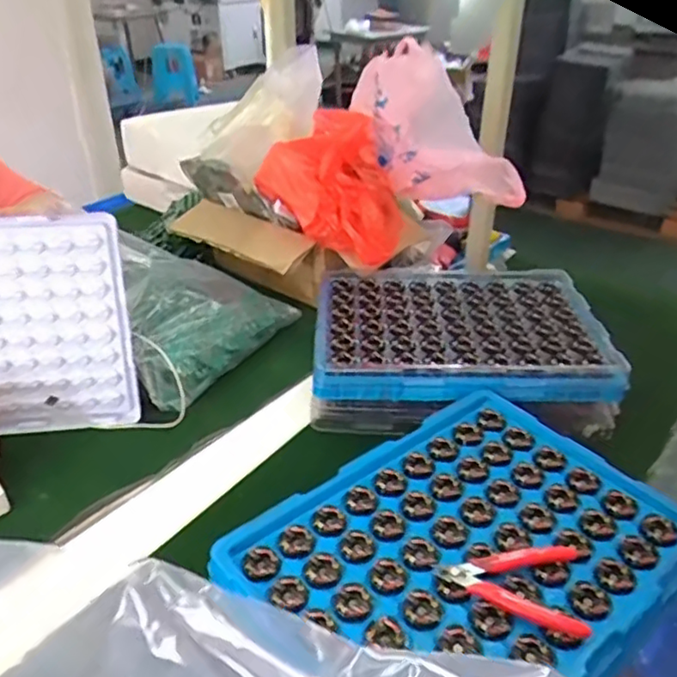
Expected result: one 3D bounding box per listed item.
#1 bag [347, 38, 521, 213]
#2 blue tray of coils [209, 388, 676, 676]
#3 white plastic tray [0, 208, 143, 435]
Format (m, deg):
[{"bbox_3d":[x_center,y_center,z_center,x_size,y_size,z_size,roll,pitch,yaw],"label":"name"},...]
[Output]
[{"bbox_3d":[0.138,-0.303,0.925,0.160,0.199,0.278,-9,33,-15],"label":"bag"},{"bbox_3d":[0.115,0.183,0.562,0.358,0.035,0.275,-24,39,-33],"label":"blue tray of coils"},{"bbox_3d":[-0.424,-0.010,0.748,0.346,0.259,0.017,-5,17,-6],"label":"white plastic tray"}]

